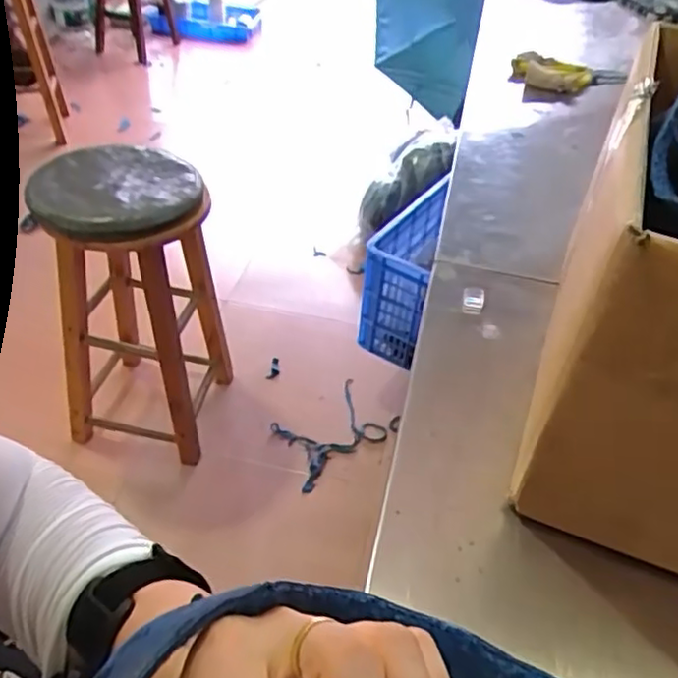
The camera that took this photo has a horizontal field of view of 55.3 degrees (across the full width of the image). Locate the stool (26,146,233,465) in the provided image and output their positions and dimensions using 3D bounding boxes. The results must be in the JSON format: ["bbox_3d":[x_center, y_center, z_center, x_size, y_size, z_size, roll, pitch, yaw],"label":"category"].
[{"bbox_3d":[-0.390,-0.058,1.275,0.283,0.562,0.279,5,42,-1],"label":"stool"}]

